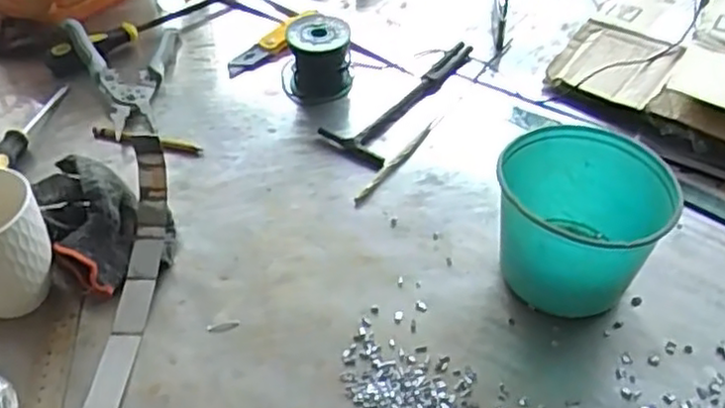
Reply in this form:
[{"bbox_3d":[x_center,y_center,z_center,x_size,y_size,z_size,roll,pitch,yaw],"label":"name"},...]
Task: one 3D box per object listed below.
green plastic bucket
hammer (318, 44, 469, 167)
[{"bbox_3d":[0.165,0.020,0.583,0.104,0.108,0.119,6,46,6],"label":"green plastic bucket"},{"bbox_3d":[0.041,-0.120,0.788,0.075,0.012,0.231,22,49,21],"label":"hammer"}]

